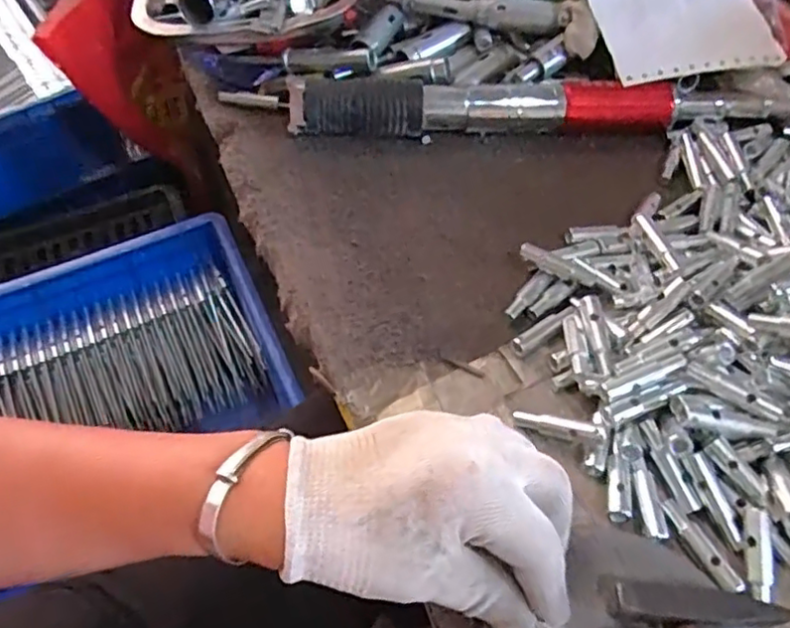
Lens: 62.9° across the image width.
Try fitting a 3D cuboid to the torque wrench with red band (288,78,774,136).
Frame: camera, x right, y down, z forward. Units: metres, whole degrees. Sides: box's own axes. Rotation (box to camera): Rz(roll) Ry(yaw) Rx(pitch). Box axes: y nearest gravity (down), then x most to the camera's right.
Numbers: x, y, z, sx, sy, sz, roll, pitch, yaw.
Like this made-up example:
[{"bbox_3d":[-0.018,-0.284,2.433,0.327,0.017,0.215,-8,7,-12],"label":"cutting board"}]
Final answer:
[{"bbox_3d":[0.103,-0.161,0.510,0.371,0.030,0.036,1,54,2],"label":"torque wrench with red band"}]

